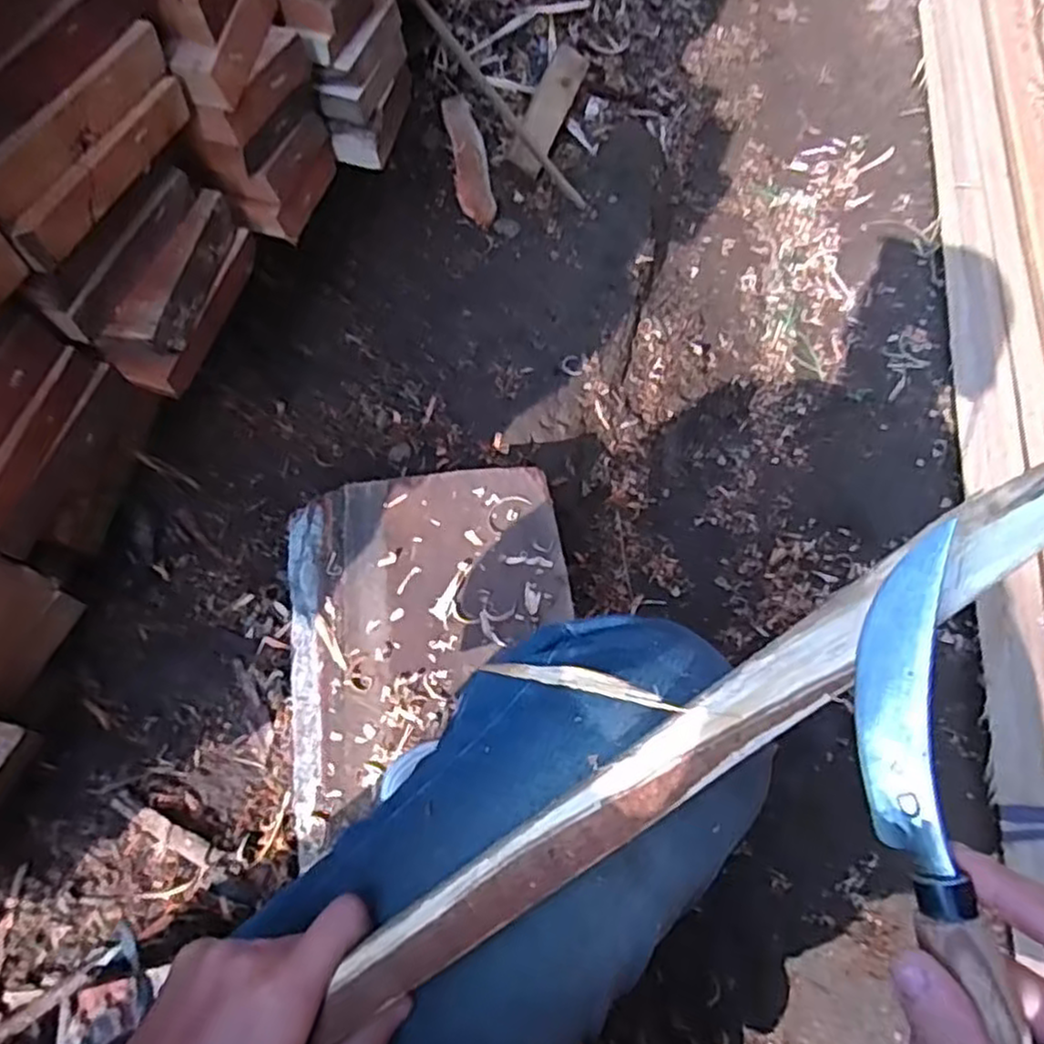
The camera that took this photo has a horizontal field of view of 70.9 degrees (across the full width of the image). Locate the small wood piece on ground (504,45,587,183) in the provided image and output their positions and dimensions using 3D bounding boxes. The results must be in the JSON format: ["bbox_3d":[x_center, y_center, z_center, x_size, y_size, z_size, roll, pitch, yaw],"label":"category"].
[{"bbox_3d":[0.042,-0.648,1.147,0.059,0.026,0.218,24,83,-6],"label":"small wood piece on ground"}]

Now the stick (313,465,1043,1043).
[{"bbox_3d":[0.070,0.081,0.274,0.375,0.024,0.027,-38,76,6],"label":"stick"}]

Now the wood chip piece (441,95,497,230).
[{"bbox_3d":[-0.084,-0.572,1.155,0.054,0.014,0.251,-11,74,-2],"label":"wood chip piece"}]

